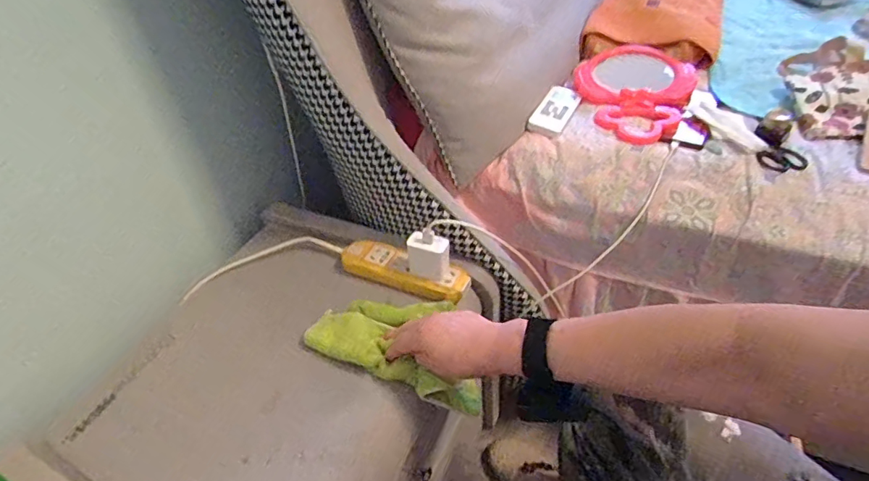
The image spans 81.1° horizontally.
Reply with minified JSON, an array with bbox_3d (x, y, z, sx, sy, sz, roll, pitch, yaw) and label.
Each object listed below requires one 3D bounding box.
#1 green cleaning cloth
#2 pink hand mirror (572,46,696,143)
[{"bbox_3d":[-0.037,0.125,0.613,0.218,0.044,0.131,24,49,17],"label":"green cleaning cloth"},{"bbox_3d":[0.319,-0.250,0.840,0.184,0.029,0.259,18,47,24],"label":"pink hand mirror"}]

